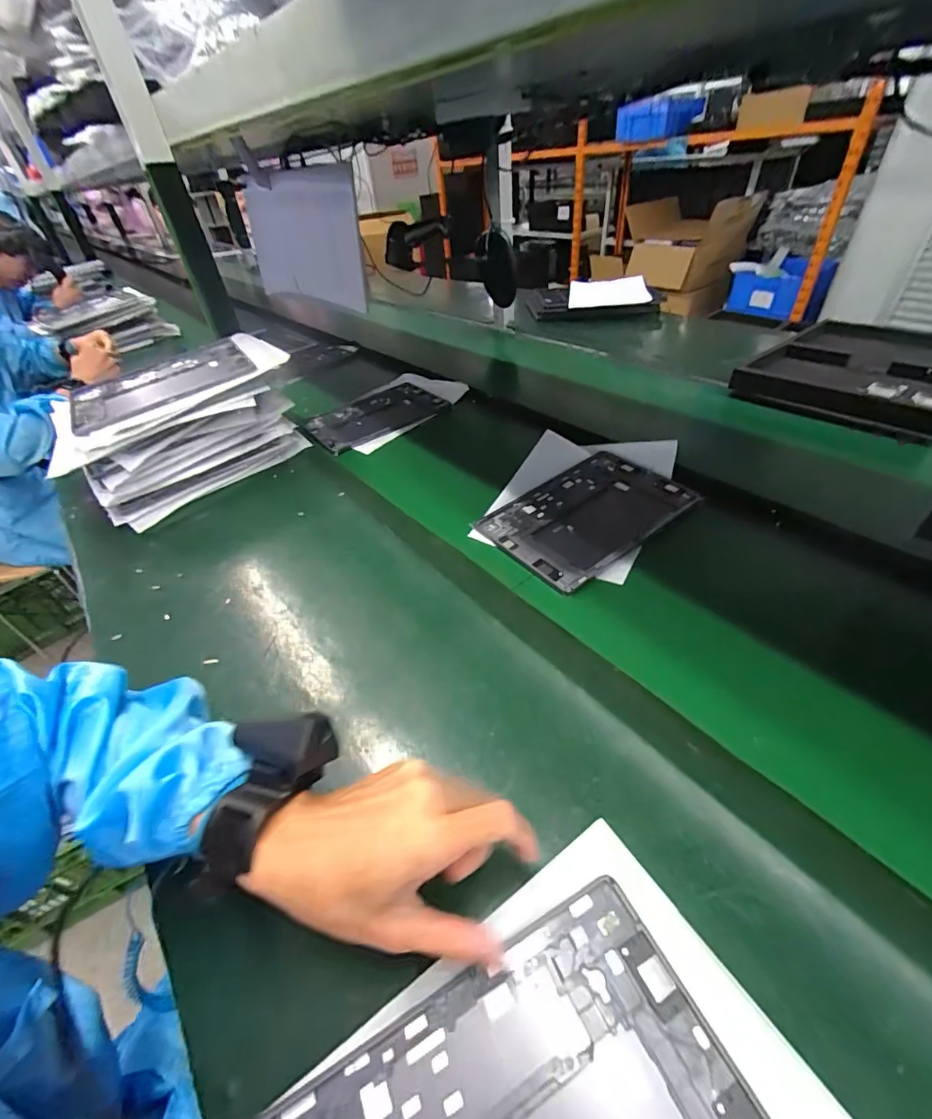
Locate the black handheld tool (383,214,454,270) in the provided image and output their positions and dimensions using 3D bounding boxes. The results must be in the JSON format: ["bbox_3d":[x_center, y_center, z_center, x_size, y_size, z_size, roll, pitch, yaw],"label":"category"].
[{"bbox_3d":[-0.105,-0.732,1.071,0.157,0.092,0.057,6,44,11],"label":"black handheld tool"}]

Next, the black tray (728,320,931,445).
[{"bbox_3d":[0.722,-0.352,0.828,0.443,0.044,0.295,-33,50,-27],"label":"black tray"}]

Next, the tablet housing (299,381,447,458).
[{"bbox_3d":[-0.170,-0.278,0.893,0.258,0.018,0.171,-32,47,-26],"label":"tablet housing"}]

